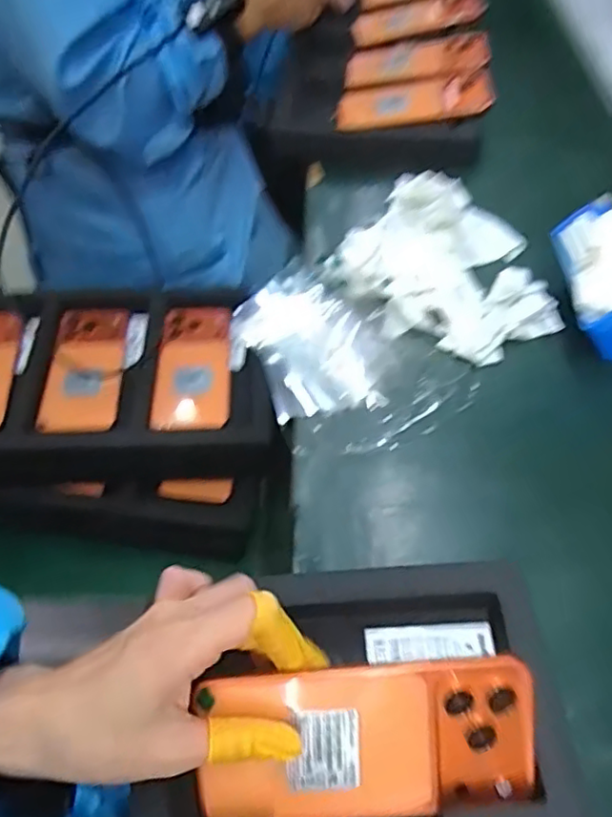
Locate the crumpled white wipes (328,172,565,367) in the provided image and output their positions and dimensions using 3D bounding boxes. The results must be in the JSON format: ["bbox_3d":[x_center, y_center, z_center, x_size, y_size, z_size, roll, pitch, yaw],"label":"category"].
[{"bbox_3d":[0.121,-0.125,0.548,0.165,0.035,0.200,-35,60,-24],"label":"crumpled white wipes"}]

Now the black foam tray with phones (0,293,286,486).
[{"bbox_3d":[-0.278,-0.021,0.662,0.477,0.075,0.232,-3,53,-3],"label":"black foam tray with phones"}]

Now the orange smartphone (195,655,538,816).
[{"bbox_3d":[0.030,0.162,0.299,0.156,0.009,0.074,-4,93,0],"label":"orange smartphone"}]

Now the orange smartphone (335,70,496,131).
[{"bbox_3d":[0.118,-0.341,0.692,0.166,0.011,0.081,-4,58,9],"label":"orange smartphone"}]

